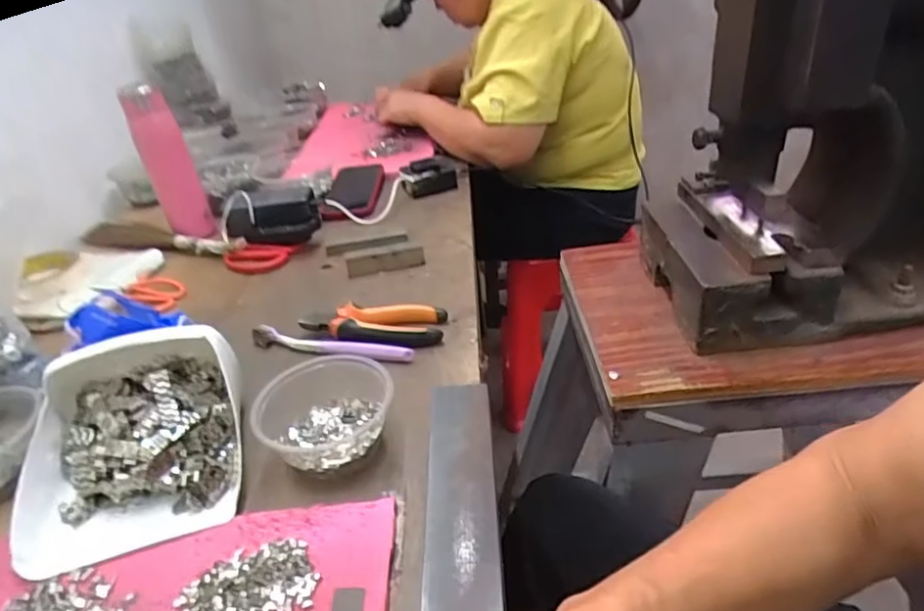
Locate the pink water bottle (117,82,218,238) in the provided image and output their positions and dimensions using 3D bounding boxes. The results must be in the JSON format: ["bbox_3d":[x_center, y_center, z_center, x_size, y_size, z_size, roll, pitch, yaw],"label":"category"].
[{"bbox_3d":[-0.414,-0.196,0.832,0.064,0.226,0.054,-21,34,-20],"label":"pink water bottle"}]

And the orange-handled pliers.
[{"bbox_3d":[-0.092,0.023,0.598,0.147,0.024,0.059,-1,33,6],"label":"orange-handled pliers"}]

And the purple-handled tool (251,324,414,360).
[{"bbox_3d":[-0.134,0.039,0.587,0.180,0.015,0.016,7,34,18],"label":"purple-handled tool"}]

